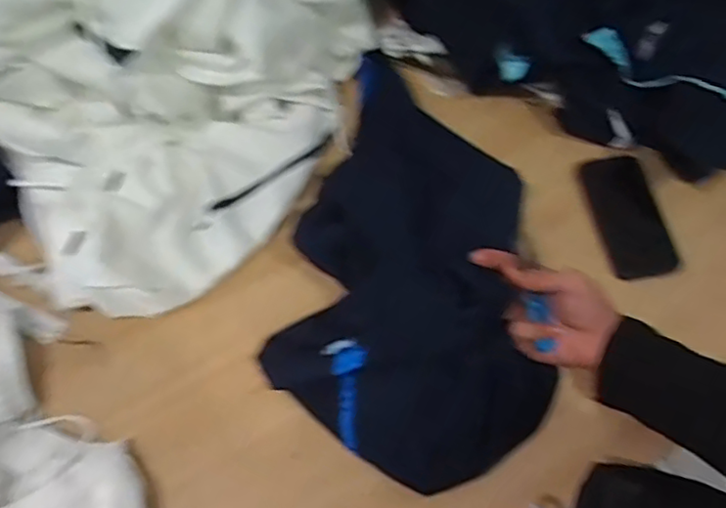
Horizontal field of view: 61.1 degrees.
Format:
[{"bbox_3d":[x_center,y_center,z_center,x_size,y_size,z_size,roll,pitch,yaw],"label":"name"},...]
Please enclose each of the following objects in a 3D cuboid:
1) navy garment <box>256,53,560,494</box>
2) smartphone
[{"bbox_3d":[0.071,-0.012,0.626,0.267,0.098,0.440,13,66,3],"label":"navy garment"},{"bbox_3d":[0.297,-0.043,0.692,0.077,0.008,0.146,-8,67,-6],"label":"smartphone"}]

